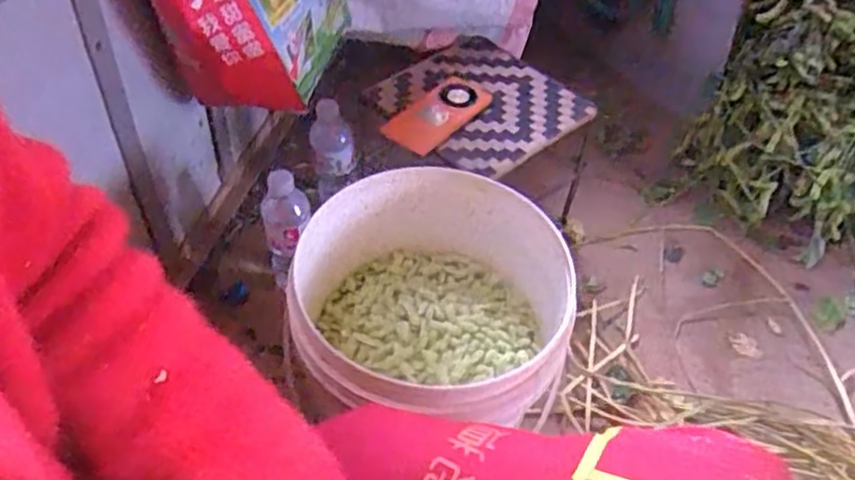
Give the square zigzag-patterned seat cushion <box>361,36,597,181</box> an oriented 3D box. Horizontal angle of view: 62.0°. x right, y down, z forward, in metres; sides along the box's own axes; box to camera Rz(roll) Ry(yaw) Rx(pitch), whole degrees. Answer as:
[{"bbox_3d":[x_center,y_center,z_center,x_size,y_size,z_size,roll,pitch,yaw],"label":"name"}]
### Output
[{"bbox_3d":[0.060,-0.190,0.985,0.241,0.033,0.246,-31,58,-26],"label":"square zigzag-patterned seat cushion"}]

